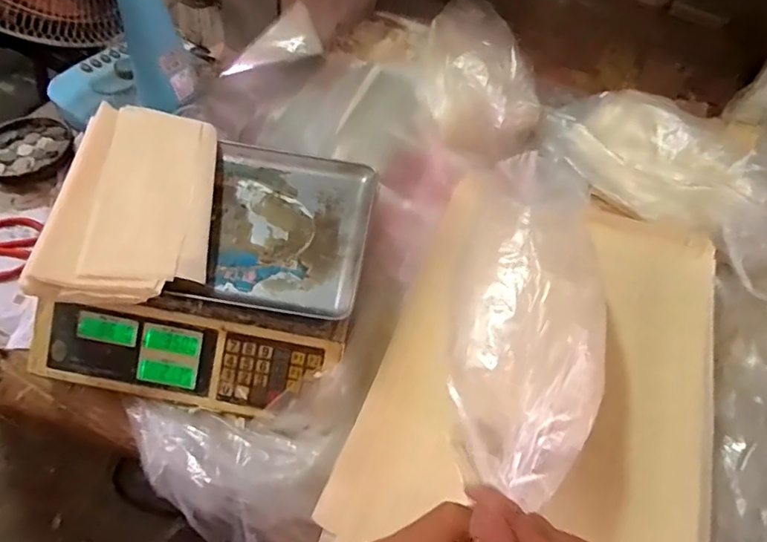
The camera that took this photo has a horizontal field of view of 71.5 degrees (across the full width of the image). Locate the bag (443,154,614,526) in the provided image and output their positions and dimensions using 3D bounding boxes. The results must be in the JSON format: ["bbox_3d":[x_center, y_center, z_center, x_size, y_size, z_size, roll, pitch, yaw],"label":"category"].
[{"bbox_3d":[0.139,0.033,0.494,0.132,0.061,0.327,12,58,5],"label":"bag"}]

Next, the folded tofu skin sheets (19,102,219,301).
[{"bbox_3d":[-0.269,-0.084,0.585,0.160,0.037,0.265,0,54,-4],"label":"folded tofu skin sheets"}]

